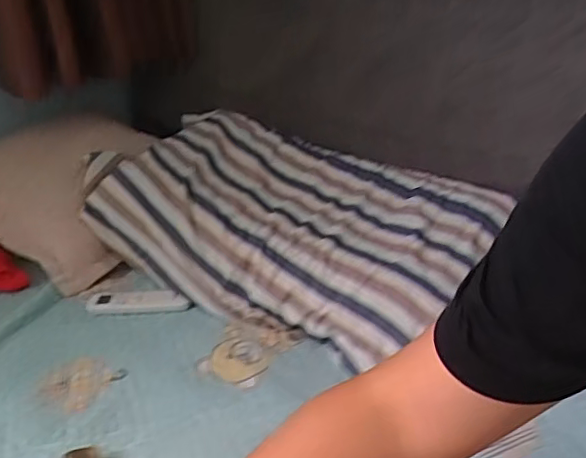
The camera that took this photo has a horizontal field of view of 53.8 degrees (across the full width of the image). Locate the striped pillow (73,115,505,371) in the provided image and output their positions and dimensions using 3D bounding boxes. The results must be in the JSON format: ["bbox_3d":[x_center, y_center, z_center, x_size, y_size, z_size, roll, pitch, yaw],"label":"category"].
[{"bbox_3d":[-0.018,-0.006,0.866,0.568,0.168,0.299,17,34,33],"label":"striped pillow"}]

